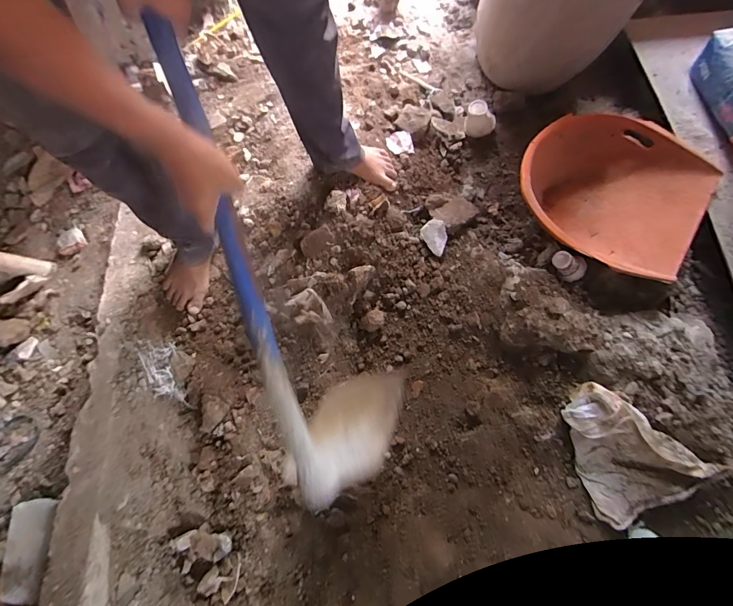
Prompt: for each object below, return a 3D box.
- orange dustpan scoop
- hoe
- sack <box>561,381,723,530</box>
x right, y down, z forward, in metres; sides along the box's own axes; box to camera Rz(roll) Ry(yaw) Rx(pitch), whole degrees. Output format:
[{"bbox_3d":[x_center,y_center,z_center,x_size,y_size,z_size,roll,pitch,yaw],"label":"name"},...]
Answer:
[{"bbox_3d":[0.612,-0.280,0.977,0.436,0.185,0.421,43,79,10],"label":"orange dustpan scoop"},{"bbox_3d":[-0.115,-0.057,0.526,0.170,0.221,0.630,-22,106,-6],"label":"hoe"},{"bbox_3d":[0.529,0.329,0.781,0.262,0.125,0.204,43,79,10],"label":"sack"}]

